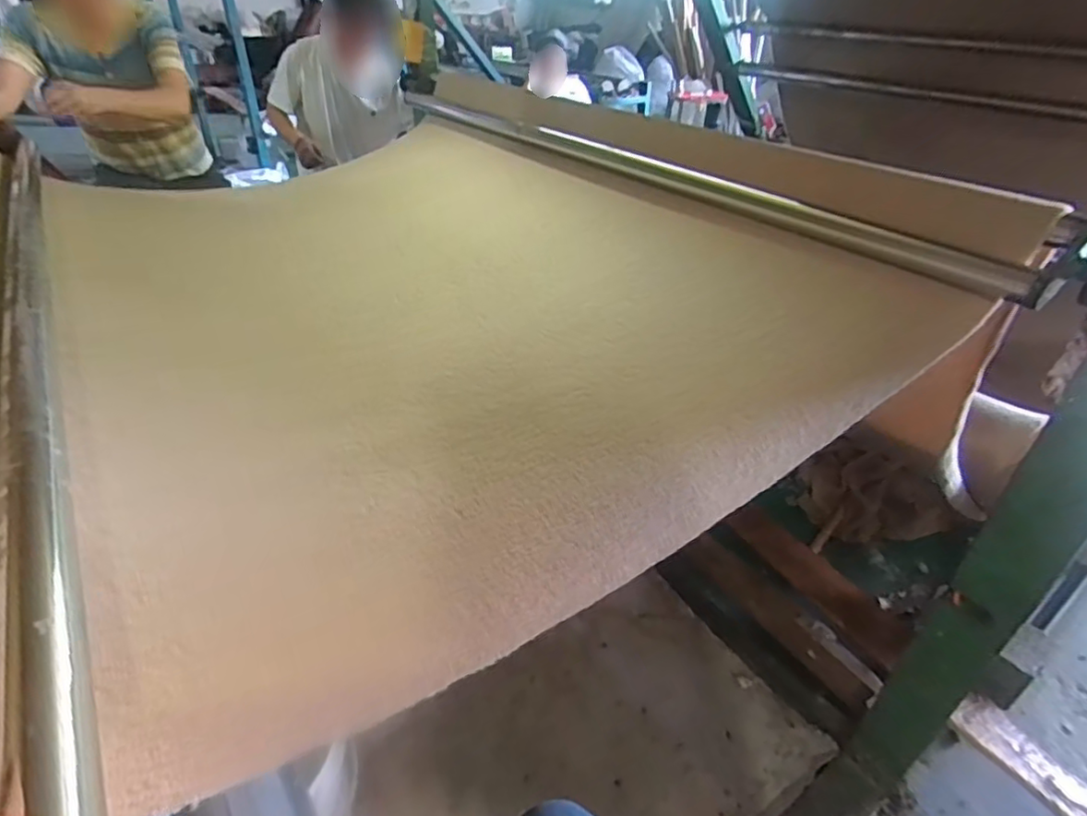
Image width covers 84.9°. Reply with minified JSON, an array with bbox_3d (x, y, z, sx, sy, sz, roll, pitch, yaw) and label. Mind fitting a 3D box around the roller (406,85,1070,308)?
[{"bbox_3d":[0.168,-0.600,1.419,0.091,0.069,1.827,-21,41,-30],"label":"roller"}]

